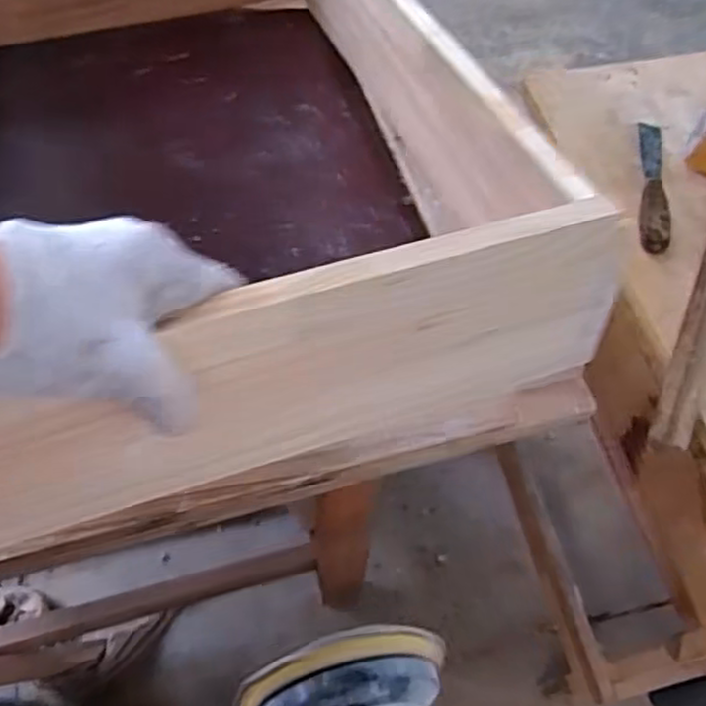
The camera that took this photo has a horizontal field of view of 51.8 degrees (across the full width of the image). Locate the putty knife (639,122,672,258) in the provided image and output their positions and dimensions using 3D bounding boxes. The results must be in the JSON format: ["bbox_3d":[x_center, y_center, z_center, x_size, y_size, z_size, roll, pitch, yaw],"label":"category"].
[{"bbox_3d":[0.279,-0.161,0.674,0.026,0.028,0.169,13,58,5],"label":"putty knife"}]

